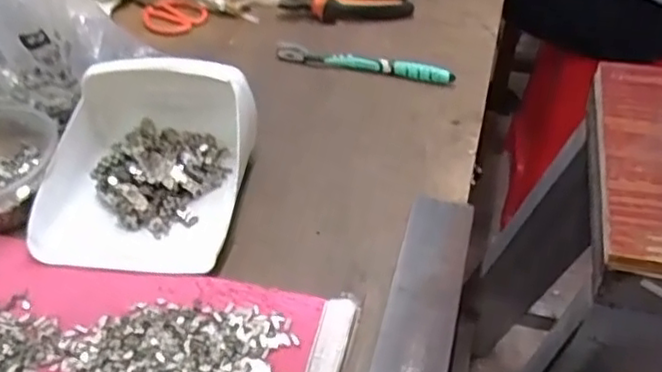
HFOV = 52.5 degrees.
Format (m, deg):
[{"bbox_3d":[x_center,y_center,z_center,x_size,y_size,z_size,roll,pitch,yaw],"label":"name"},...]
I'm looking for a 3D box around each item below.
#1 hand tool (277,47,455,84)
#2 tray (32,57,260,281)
[{"bbox_3d":[0.033,-0.129,0.696,0.187,0.019,0.014,11,44,12],"label":"hand tool"},{"bbox_3d":[-0.146,-0.030,0.535,0.156,0.080,0.185,3,43,3],"label":"tray"}]

